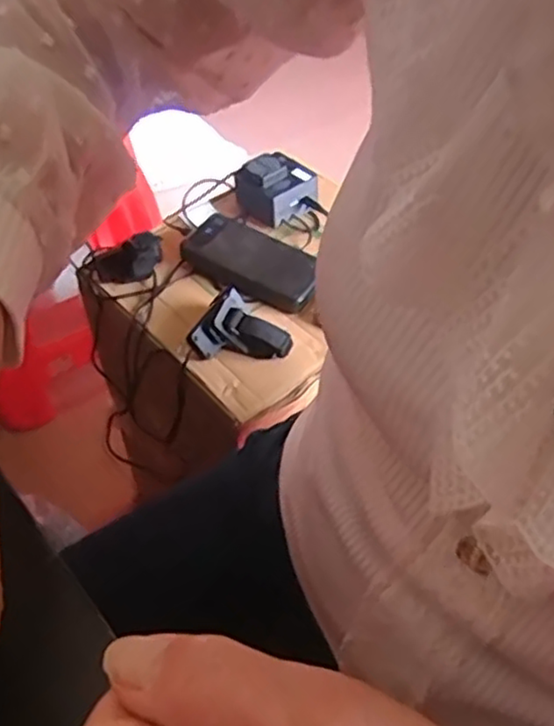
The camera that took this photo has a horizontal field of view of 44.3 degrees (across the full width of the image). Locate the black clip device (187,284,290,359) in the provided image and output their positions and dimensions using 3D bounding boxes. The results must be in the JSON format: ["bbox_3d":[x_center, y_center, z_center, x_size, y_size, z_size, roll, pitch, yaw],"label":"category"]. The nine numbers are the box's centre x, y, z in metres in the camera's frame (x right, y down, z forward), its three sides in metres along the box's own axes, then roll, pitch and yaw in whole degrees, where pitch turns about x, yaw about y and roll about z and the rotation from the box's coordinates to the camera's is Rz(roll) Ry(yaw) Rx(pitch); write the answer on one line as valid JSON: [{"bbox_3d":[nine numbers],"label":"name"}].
[{"bbox_3d":[-0.042,-0.024,0.671,0.075,0.041,0.089,-36,58,-27],"label":"black clip device"}]

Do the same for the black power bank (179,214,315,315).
[{"bbox_3d":[-0.027,-0.111,0.753,0.155,0.026,0.067,31,81,18],"label":"black power bank"}]

